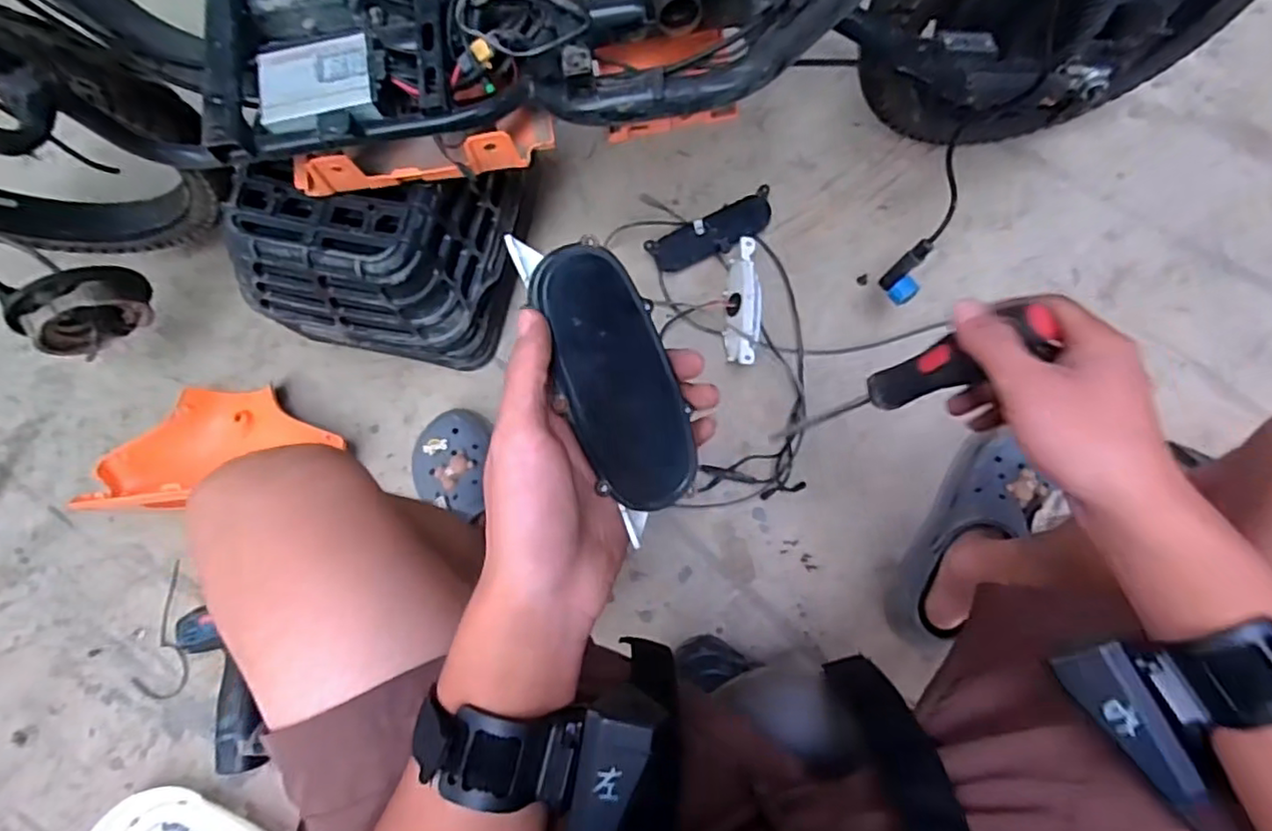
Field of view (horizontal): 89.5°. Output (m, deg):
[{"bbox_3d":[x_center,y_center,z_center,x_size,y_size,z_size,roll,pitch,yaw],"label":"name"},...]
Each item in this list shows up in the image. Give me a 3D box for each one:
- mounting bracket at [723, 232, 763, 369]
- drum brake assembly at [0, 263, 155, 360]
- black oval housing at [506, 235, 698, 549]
[{"bbox_3d":[0.129,-0.132,0.770,0.039,0.054,0.154,5,81,3],"label":"mounting bracket"},{"bbox_3d":[-0.582,-0.109,0.682,0.112,0.094,0.059,-31,79,-3],"label":"drum brake assembly"},{"bbox_3d":[-0.010,-0.017,0.300,0.050,0.015,0.137,-21,98,-1],"label":"black oval housing"}]

